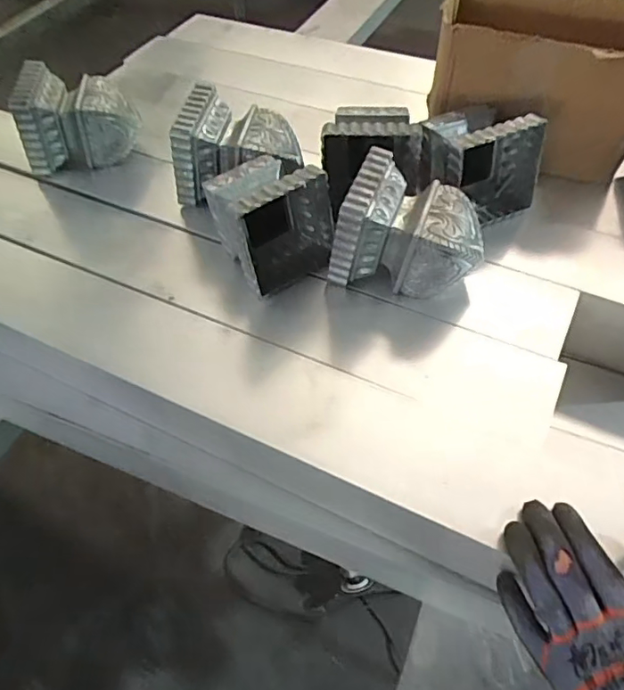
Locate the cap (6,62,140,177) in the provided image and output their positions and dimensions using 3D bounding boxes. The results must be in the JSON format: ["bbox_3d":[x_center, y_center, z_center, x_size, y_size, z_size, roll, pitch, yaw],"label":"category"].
[{"bbox_3d":[-0.317,-0.314,0.755,0.151,0.107,0.102,-7,54,-1],"label":"cap"}]

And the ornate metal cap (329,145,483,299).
[{"bbox_3d":[0.103,-0.120,0.575,0.149,0.118,0.096,8,54,9],"label":"ornate metal cap"}]

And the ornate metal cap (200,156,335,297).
[{"bbox_3d":[-0.050,-0.143,0.598,0.112,0.115,0.122,-32,58,-19],"label":"ornate metal cap"}]

